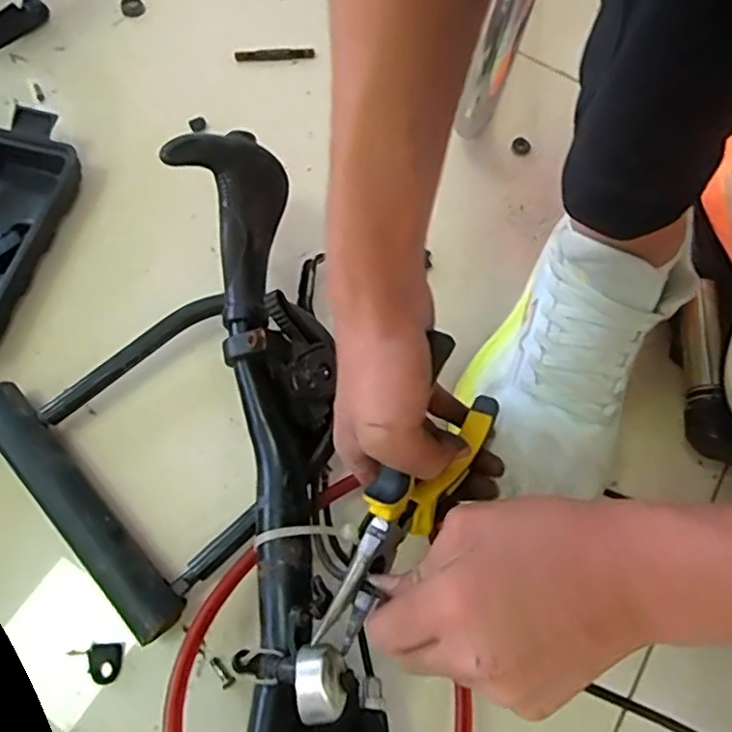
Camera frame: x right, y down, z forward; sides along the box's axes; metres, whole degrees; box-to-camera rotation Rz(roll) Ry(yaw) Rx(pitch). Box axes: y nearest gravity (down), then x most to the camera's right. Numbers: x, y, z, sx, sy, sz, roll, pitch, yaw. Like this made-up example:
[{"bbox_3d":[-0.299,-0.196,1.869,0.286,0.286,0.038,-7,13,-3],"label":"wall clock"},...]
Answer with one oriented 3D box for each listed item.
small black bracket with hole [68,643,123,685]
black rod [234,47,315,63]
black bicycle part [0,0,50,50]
[{"bbox_3d":[-0.161,0.177,0.355,0.032,0.004,0.021,0,68,-3],"label":"small black bracket with hole"},{"bbox_3d":[-0.084,-0.286,0.549,0.071,0.004,0.012,-4,69,-4],"label":"black rod"},{"bbox_3d":[-0.324,-0.302,0.531,0.081,0.020,0.030,-37,74,-15],"label":"black bicycle part"}]

